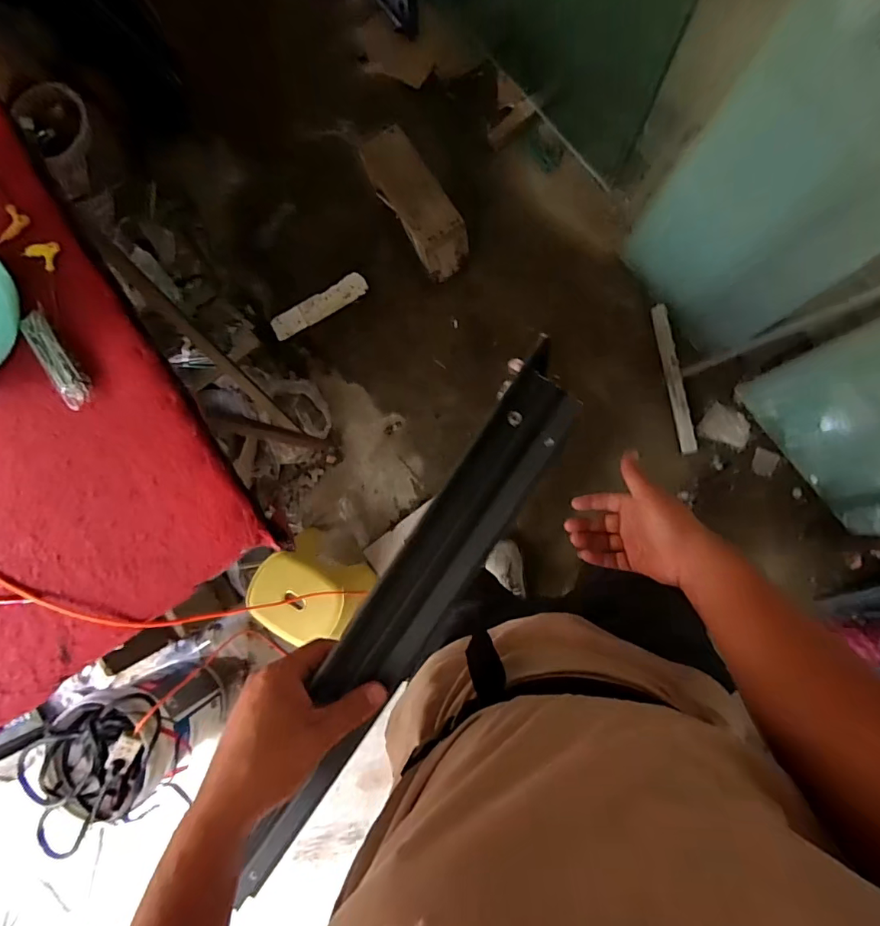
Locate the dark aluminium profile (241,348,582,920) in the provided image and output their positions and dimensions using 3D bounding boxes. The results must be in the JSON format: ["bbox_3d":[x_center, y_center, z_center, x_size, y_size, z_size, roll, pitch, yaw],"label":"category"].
[{"bbox_3d":[-0.039,0.142,0.396,0.063,0.041,0.501,32,96,8],"label":"dark aluminium profile"}]

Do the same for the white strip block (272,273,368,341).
[{"bbox_3d":[-0.402,-0.525,1.591,0.338,0.018,0.087,-32,82,-3],"label":"white strip block"}]

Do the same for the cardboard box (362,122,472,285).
[{"bbox_3d":[-0.073,-0.753,1.396,0.142,0.203,0.409,-34,102,4],"label":"cardboard box"}]

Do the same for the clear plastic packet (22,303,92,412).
[{"bbox_3d":[-0.605,-0.165,0.751,0.046,0.016,0.180,-38,83,4],"label":"clear plastic packet"}]

